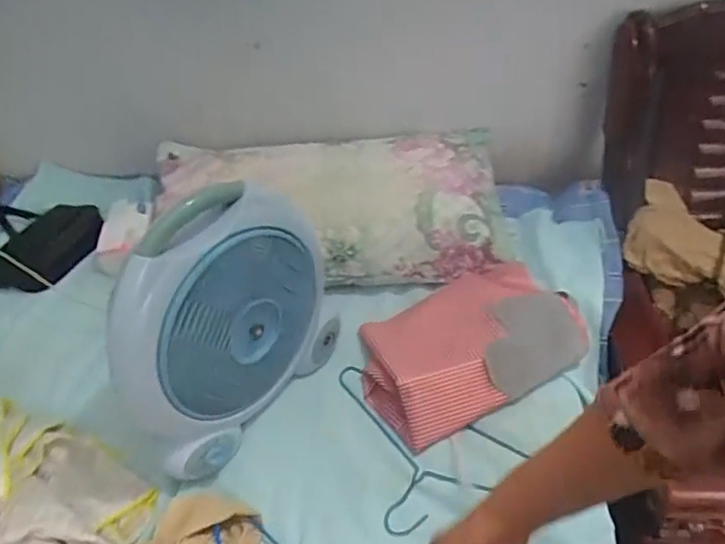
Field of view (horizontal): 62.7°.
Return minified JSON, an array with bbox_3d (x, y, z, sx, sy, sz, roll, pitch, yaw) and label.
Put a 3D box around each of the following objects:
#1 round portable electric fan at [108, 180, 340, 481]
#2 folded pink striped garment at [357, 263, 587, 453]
[{"bbox_3d":[-0.178,0.058,0.801,0.098,0.323,0.338,27,52,30],"label":"round portable electric fan"},{"bbox_3d":[0.164,0.101,0.947,0.346,0.080,0.237,-21,45,-16],"label":"folded pink striped garment"}]

